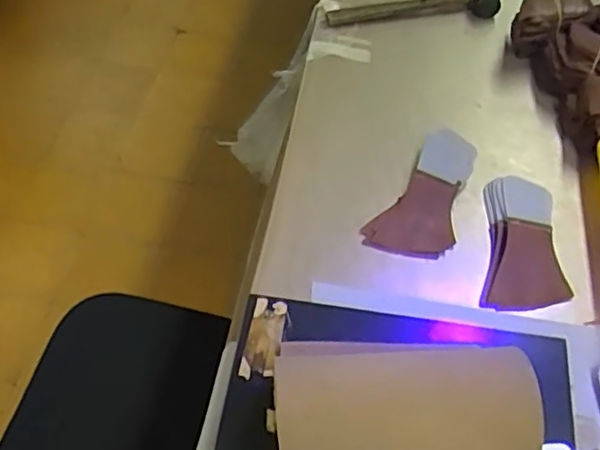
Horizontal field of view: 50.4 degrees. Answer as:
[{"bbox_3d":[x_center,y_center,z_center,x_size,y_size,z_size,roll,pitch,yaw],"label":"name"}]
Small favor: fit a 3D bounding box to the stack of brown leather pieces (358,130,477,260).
[{"bbox_3d":[0.150,-0.032,0.719,0.086,0.009,0.176,30,69,15],"label":"stack of brown leather pieces"}]

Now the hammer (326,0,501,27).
[{"bbox_3d":[0.161,-0.325,0.924,0.244,0.032,0.075,-4,55,-3],"label":"hammer"}]

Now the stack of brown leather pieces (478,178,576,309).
[{"bbox_3d":[0.242,0.018,0.681,0.085,0.019,0.157,8,55,5],"label":"stack of brown leather pieces"}]

